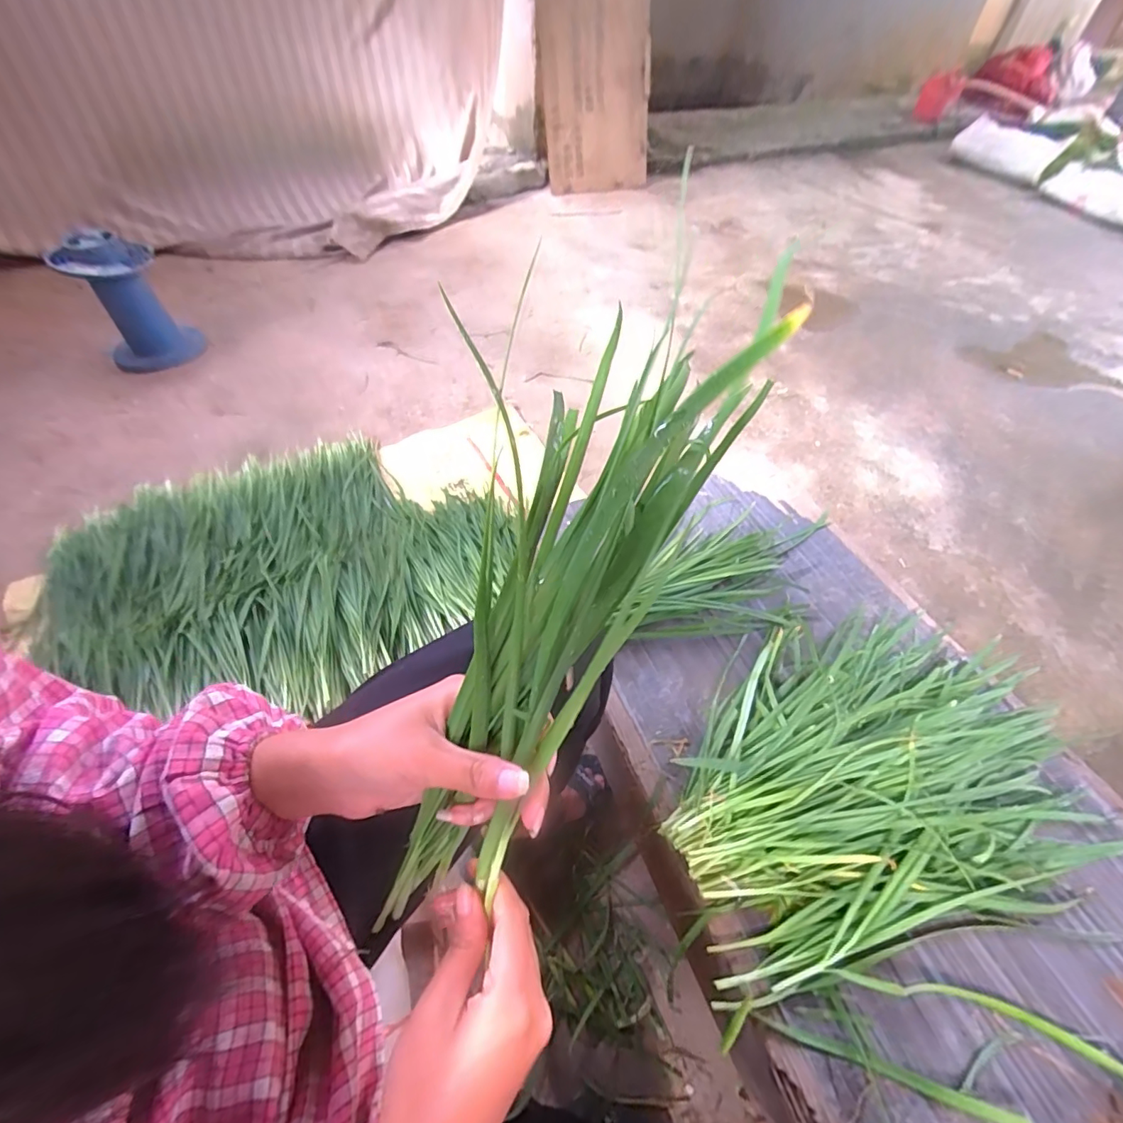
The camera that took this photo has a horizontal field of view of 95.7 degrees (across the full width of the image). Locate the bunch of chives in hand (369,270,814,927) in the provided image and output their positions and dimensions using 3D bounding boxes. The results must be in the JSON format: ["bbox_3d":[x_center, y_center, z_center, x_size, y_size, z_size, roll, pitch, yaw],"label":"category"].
[{"bbox_3d":[-0.003,0.047,0.232,0.062,0.303,0.069,38,16,27],"label":"bunch of chives in hand"}]

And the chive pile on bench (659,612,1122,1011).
[{"bbox_3d":[0.283,0.176,0.470,0.399,0.069,0.268,-10,50,-10],"label":"chive pile on bench"}]

